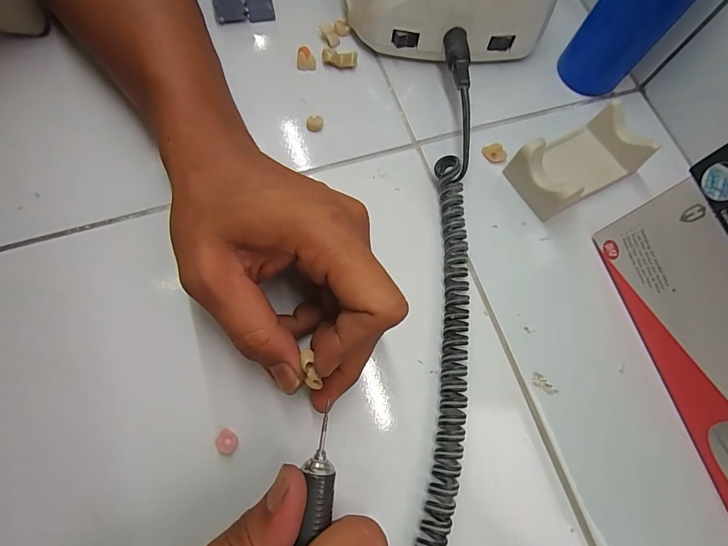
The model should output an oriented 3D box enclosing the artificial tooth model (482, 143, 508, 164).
[{"bbox_3d":[0.093,-0.085,0.263,0.017,0.010,0.011,38,73,8],"label":"artificial tooth model"}]

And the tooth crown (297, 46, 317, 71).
[{"bbox_3d":[-0.043,-0.158,0.272,0.013,0.012,0.011,-5,72,-6],"label":"tooth crown"}]

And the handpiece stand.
[{"bbox_3d":[0.143,-0.075,0.248,0.084,0.035,0.044,-28,76,-12],"label":"handpiece stand"}]

